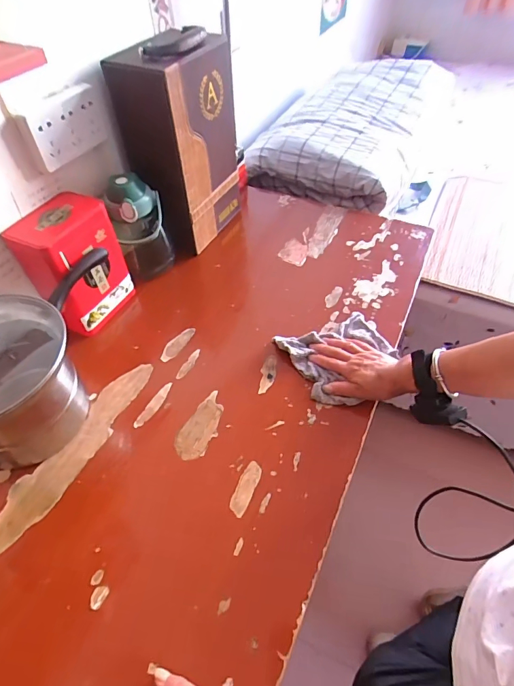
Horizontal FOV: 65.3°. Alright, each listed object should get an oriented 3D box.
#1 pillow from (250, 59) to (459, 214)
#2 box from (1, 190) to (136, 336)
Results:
[{"bbox_3d":[0.275,-0.619,1.149,0.397,0.168,0.608,21,53,18],"label":"pillow"},{"bbox_3d":[-0.311,-0.132,0.693,0.099,0.196,0.138,20,54,18],"label":"box"}]

